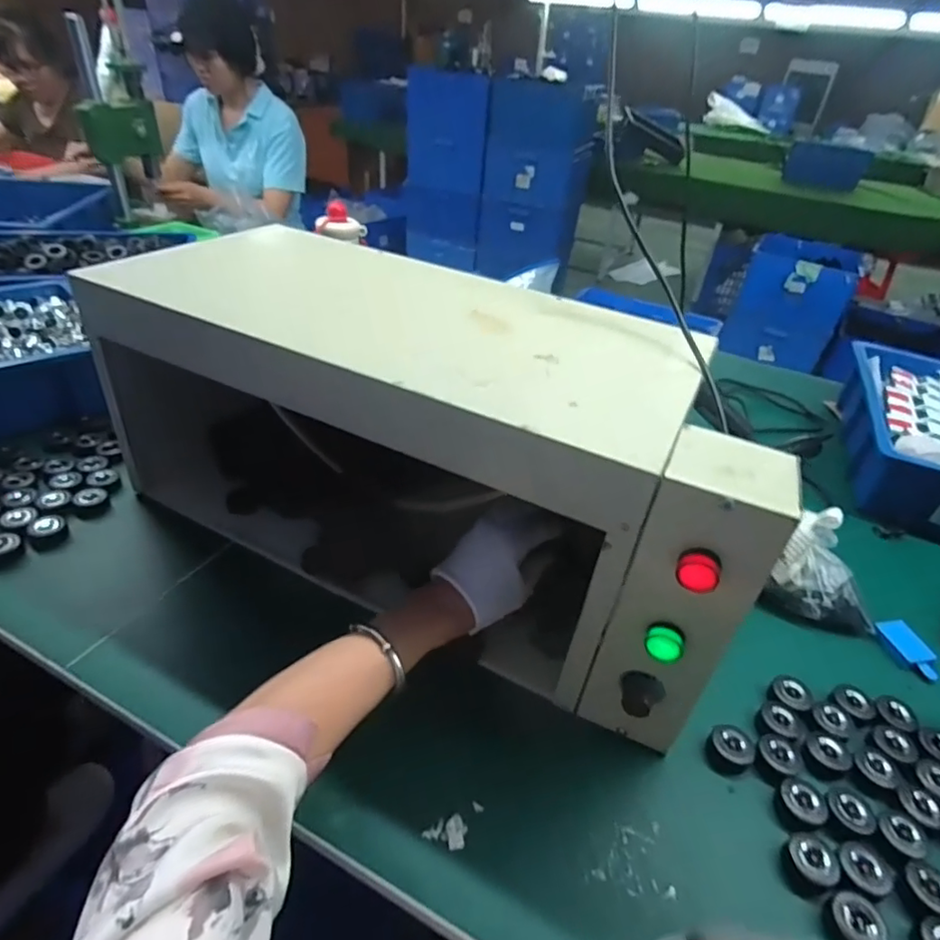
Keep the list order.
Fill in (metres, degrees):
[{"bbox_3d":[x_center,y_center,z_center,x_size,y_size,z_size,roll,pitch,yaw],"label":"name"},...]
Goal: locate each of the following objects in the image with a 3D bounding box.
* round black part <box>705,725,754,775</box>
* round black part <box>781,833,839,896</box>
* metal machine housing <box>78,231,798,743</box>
[{"bbox_3d":[0.234,0.252,0.522,0.039,0.022,0.036,3,37,-3],"label":"round black part"},{"bbox_3d":[0.267,0.306,0.452,0.042,0.021,0.035,-9,39,-19],"label":"round black part"},{"bbox_3d":[-0.048,-0.034,0.622,0.655,0.279,0.271,23,41,19],"label":"metal machine housing"}]

